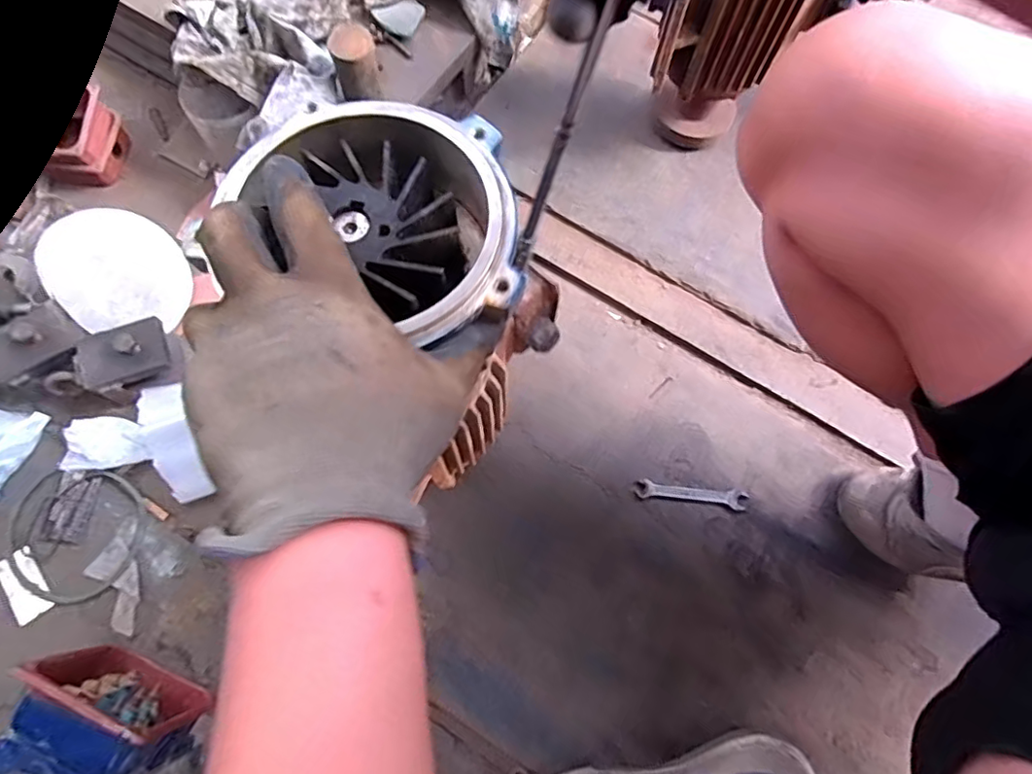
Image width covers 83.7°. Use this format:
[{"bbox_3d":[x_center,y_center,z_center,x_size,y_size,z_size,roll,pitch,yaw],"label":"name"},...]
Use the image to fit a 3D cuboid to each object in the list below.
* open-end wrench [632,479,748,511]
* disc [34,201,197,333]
[{"bbox_3d":[0.210,0.128,0.689,0.128,0.005,0.023,7,72,1],"label":"open-end wrench"},{"bbox_3d":[-0.495,-0.144,0.714,0.158,0.008,0.146,-9,118,-17],"label":"disc"}]

